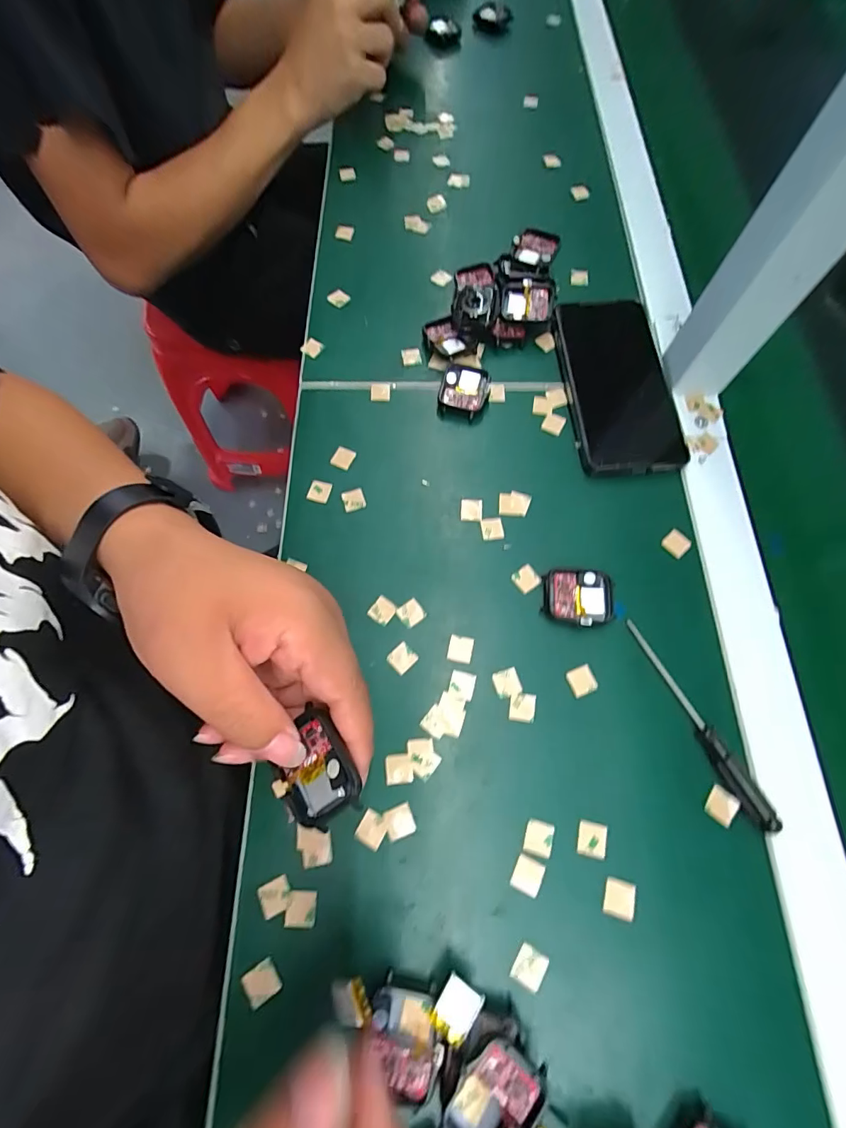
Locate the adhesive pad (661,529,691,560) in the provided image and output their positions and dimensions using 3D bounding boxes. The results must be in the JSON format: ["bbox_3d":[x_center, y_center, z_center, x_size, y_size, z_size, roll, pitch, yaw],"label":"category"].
[{"bbox_3d":[0.181,-0.014,0.324,0.017,0.005,0.017,-43,74,-14],"label":"adhesive pad"}]

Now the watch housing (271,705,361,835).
[{"bbox_3d":[-0.047,0.091,0.198,0.038,0.013,0.042,-39,73,19],"label":"watch housing"}]

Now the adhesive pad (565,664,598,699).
[{"bbox_3d":[0.102,0.074,0.288,0.017,0.004,0.017,-21,70,-7],"label":"adhesive pad"}]

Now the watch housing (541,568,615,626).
[{"bbox_3d":[0.104,0.022,0.304,0.045,0.010,0.038,8,69,4],"label":"watch housing"}]

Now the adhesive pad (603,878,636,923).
[{"bbox_3d":[0.108,0.183,0.247,0.016,0.004,0.017,15,70,6],"label":"adhesive pad"}]

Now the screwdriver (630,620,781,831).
[{"bbox_3d":[0.166,0.094,0.275,0.010,0.011,0.131,-25,71,-9],"label":"screwdriver"}]

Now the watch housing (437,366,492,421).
[{"bbox_3d":[0.033,-0.140,0.367,0.038,0.011,0.045,10,69,5],"label":"watch housing"}]

